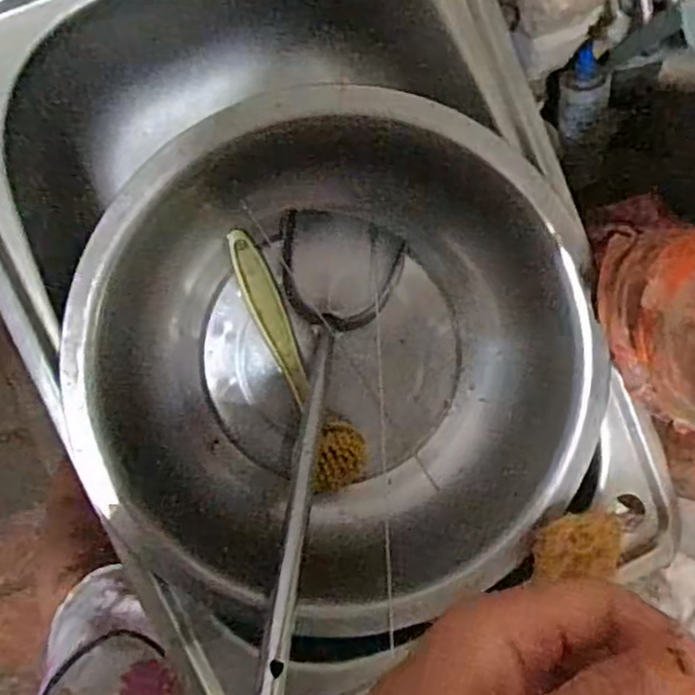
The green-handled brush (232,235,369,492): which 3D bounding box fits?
[{"bbox_3d":[-0.037,0.009,0.534,0.047,0.041,0.210,-20,97,-6],"label":"green-handled brush"}]

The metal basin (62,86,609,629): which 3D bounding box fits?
[{"bbox_3d":[0.001,0.001,0.513,0.351,0.120,0.326,-1,94,-8],"label":"metal basin"}]

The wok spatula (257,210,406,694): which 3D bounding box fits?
[{"bbox_3d":[-0.028,0.062,0.509,0.092,0.038,0.346,13,71,-8],"label":"wok spatula"}]

